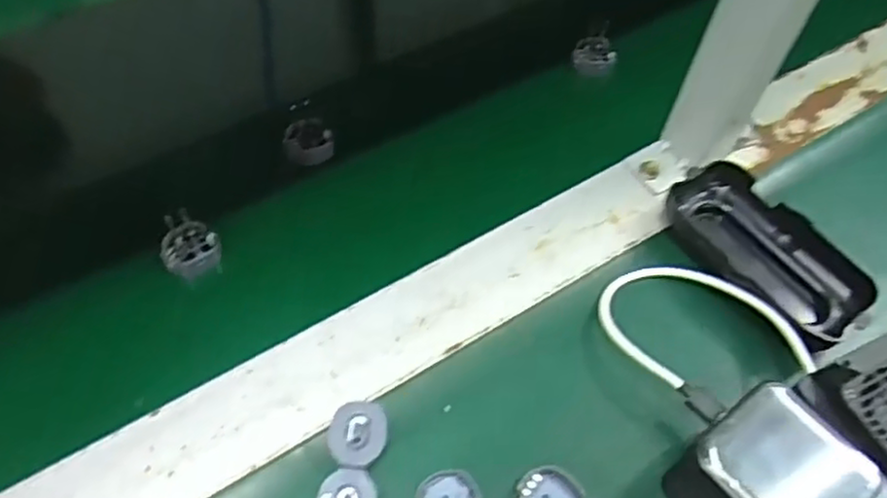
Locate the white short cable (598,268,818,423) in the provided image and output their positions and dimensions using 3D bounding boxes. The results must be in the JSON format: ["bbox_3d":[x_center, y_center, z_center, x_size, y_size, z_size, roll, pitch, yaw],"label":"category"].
[{"bbox_3d":[0.121,0.039,0.349,0.070,0.026,0.091,-28,62,-18],"label":"white short cable"}]

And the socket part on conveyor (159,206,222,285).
[{"bbox_3d":[-0.137,-0.001,0.386,0.029,0.025,0.030,1,57,-1],"label":"socket part on conveyor"}]

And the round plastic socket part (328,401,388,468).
[{"bbox_3d":[-0.038,0.085,0.323,0.026,0.016,0.028,1,57,-1],"label":"round plastic socket part"}]

